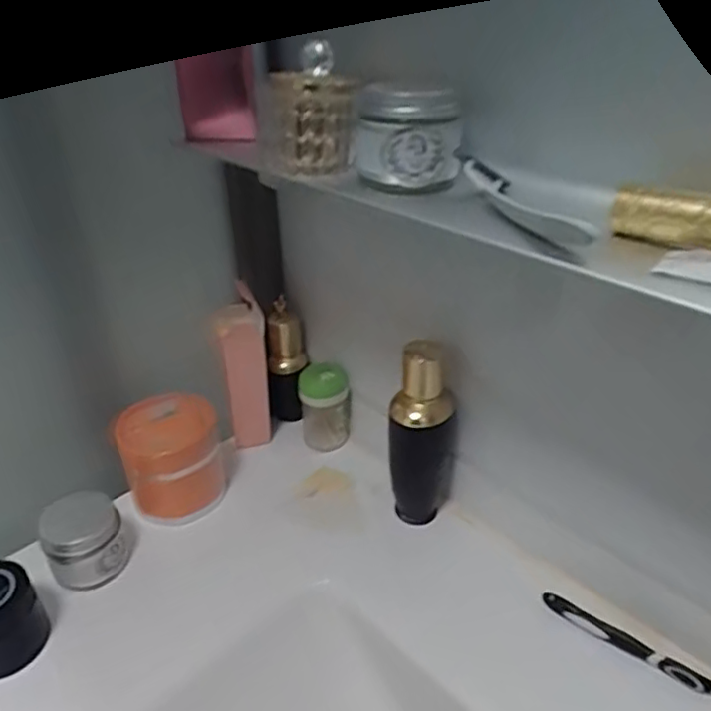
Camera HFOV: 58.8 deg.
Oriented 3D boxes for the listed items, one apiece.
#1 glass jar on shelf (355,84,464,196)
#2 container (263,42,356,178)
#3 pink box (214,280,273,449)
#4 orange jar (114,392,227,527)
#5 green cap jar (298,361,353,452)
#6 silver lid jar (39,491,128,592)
[{"bbox_3d":[0.030,-0.128,0.370,0.060,0.053,0.053,0,32,3],"label":"glass jar on shelf"},{"bbox_3d":[-0.031,-0.151,0.395,0.053,0.071,0.046,-10,33,-12],"label":"container"},{"bbox_3d":[-0.110,0.010,0.631,0.042,0.166,0.046,-9,33,-10],"label":"pink box"},{"bbox_3d":[-0.165,0.090,0.558,0.084,0.088,0.072,14,35,24],"label":"orange jar"},{"bbox_3d":[-0.030,0.048,0.639,0.050,0.092,0.056,-3,32,-1],"label":"green cap jar"},{"bbox_3d":[-0.219,0.148,0.512,0.057,0.056,0.055,-2,32,1],"label":"silver lid jar"}]

